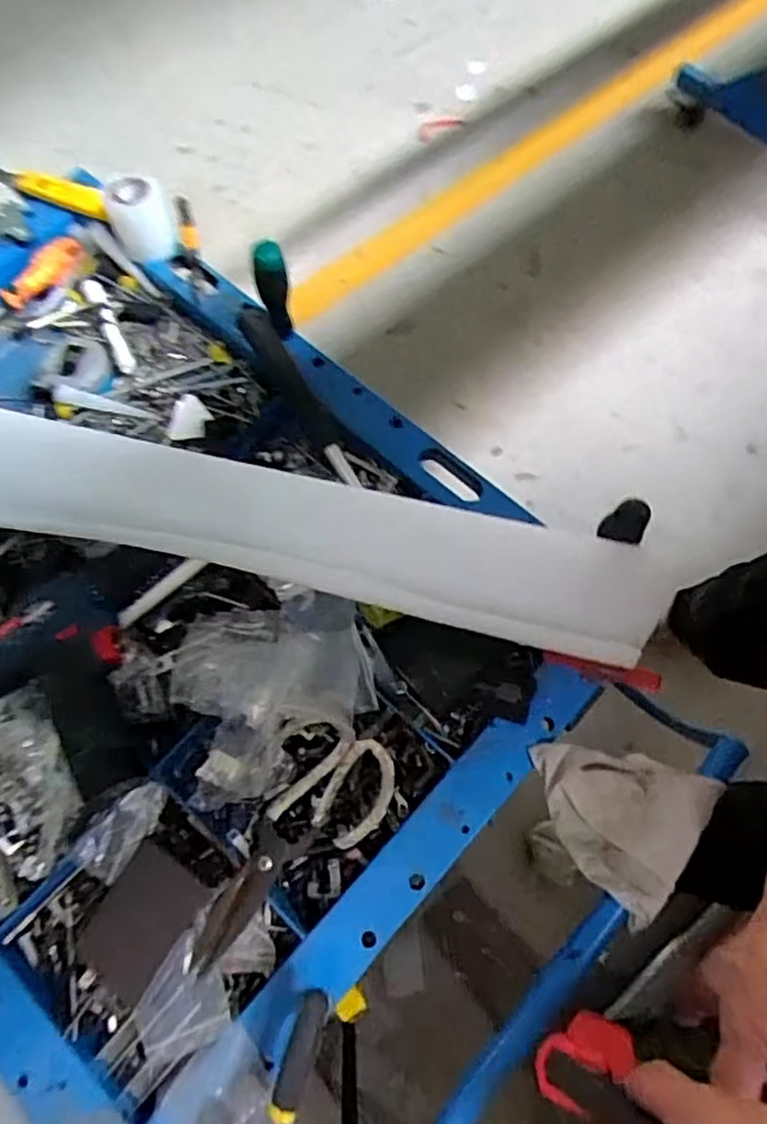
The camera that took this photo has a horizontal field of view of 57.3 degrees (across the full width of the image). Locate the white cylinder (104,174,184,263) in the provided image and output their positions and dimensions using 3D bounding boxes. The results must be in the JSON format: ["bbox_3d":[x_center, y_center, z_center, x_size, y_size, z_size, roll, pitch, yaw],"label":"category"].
[{"bbox_3d":[-0.262,-0.370,0.757,0.062,0.080,0.062,-1,69,2],"label":"white cylinder"}]

